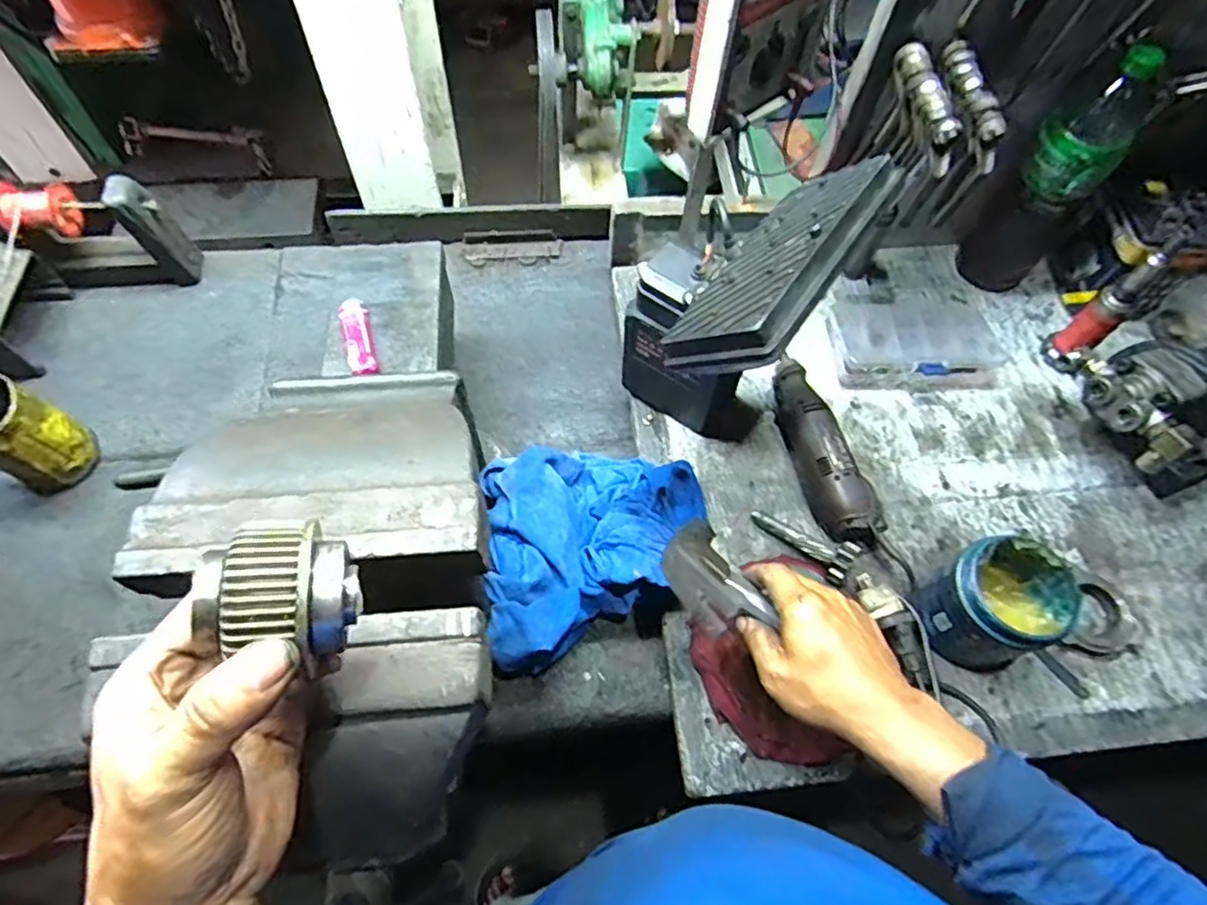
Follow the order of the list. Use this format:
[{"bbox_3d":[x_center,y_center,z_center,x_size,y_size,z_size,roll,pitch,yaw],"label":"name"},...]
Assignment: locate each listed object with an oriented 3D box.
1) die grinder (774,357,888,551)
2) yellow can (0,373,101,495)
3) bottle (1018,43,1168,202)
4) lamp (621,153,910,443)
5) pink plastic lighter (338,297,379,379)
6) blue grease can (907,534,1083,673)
[{"bbox_3d":[0.217,-0.006,0.662,0.048,0.048,0.201,-14,63,-10],"label":"die grinder"},{"bbox_3d":[-0.562,-0.020,0.625,0.082,0.108,0.075,1,62,-2],"label":"yellow can"},{"bbox_3d":[0.479,-0.317,0.632,0.075,0.143,0.090,42,67,18],"label":"bottle"},{"bbox_3d":[0.101,-0.112,0.582,0.151,0.276,0.202,34,65,14],"label":"lamp"},{"bbox_3d":[-0.216,-0.102,0.578,0.024,0.009,0.083,-16,64,-12],"label":"pink plastic lighter"},{"bbox_3d":[0.335,0.131,0.562,0.100,0.097,0.088,-6,62,-6],"label":"blue grease can"}]

